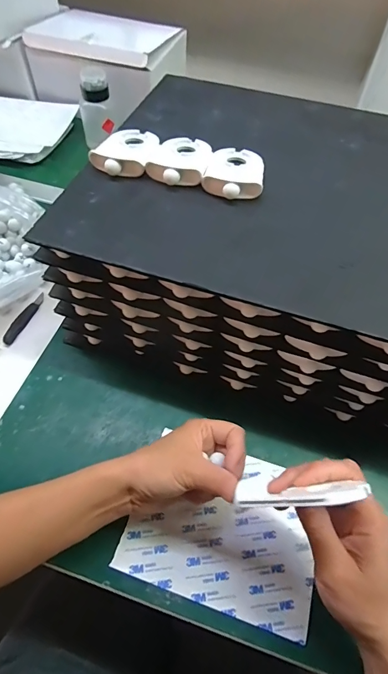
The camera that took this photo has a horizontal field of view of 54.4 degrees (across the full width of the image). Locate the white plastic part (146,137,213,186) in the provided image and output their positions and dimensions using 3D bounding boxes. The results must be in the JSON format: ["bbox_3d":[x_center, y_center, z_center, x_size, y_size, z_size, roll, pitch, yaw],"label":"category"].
[{"bbox_3d":[-0.012,-0.188,0.393,0.057,0.014,0.085,13,56,6],"label":"white plastic part"}]

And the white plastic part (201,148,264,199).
[{"bbox_3d":[0.043,-0.170,0.384,0.057,0.014,0.080,11,56,5],"label":"white plastic part"}]

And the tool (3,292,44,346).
[{"bbox_3d":[-0.217,-0.024,0.480,0.013,0.012,0.080,16,57,8],"label":"tool"}]

